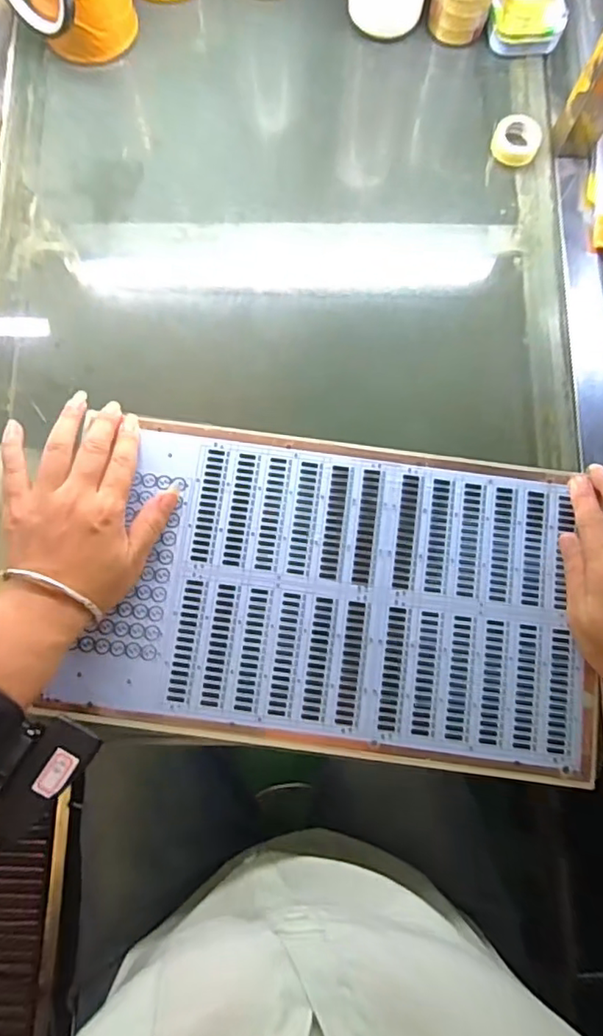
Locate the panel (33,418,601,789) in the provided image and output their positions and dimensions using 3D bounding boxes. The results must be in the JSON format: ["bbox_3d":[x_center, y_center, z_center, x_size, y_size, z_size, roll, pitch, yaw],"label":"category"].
[{"bbox_3d":[0.034,0.054,0.421,0.348,0.008,0.217,8,80,-1],"label":"panel"}]

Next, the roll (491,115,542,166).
[{"bbox_3d":[0.185,-0.325,0.497,0.039,0.014,0.037,0,79,-2],"label":"roll"}]

